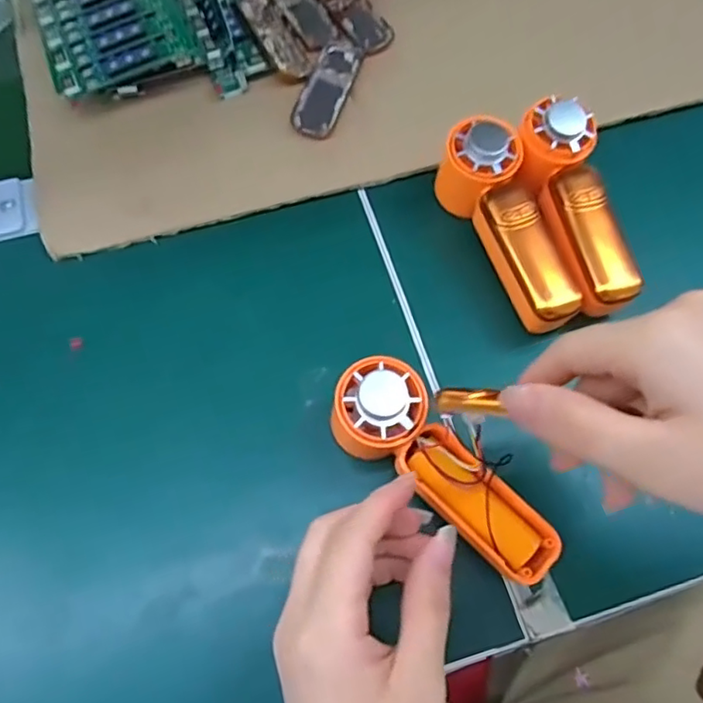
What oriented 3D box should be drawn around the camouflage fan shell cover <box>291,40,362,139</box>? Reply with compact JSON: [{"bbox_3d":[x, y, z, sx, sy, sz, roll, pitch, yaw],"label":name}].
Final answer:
[{"bbox_3d":[-0.016,-0.179,0.397,0.028,0.008,0.084,17,68,6],"label":"camouflage fan shell cover"}]

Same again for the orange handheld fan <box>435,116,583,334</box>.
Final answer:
[{"bbox_3d":[0.093,-0.071,0.343,0.044,0.048,0.124,-25,70,-11],"label":"orange handheld fan"}]

